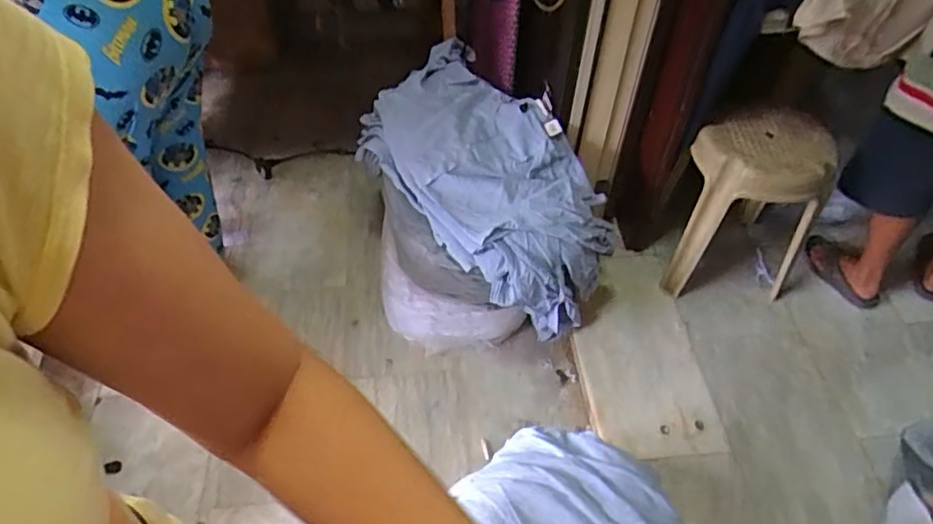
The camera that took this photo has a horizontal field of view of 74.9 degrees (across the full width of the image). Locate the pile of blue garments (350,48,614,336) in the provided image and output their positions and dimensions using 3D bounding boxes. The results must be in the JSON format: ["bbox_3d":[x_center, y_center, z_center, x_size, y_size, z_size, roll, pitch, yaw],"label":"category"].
[{"bbox_3d":[0.032,-0.179,1.508,0.423,0.346,0.719,-28,56,-23],"label":"pile of blue garments"}]

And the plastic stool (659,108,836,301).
[{"bbox_3d":[0.717,-0.133,1.570,0.317,0.449,0.313,18,51,19],"label":"plastic stool"}]

